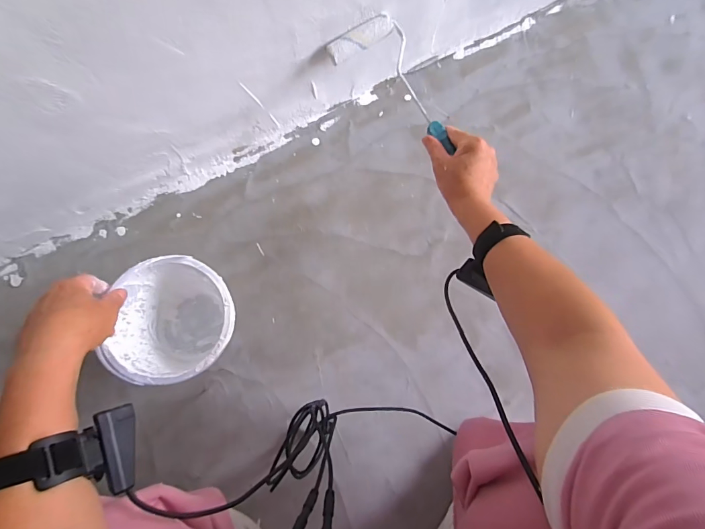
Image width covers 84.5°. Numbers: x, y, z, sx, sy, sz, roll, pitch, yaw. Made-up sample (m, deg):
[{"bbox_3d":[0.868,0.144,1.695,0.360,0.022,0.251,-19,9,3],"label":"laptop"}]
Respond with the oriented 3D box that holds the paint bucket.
[{"bbox_3d":[-0.255,0.082,0.600,0.161,0.157,0.170,0,84,1],"label":"paint bucket"}]

